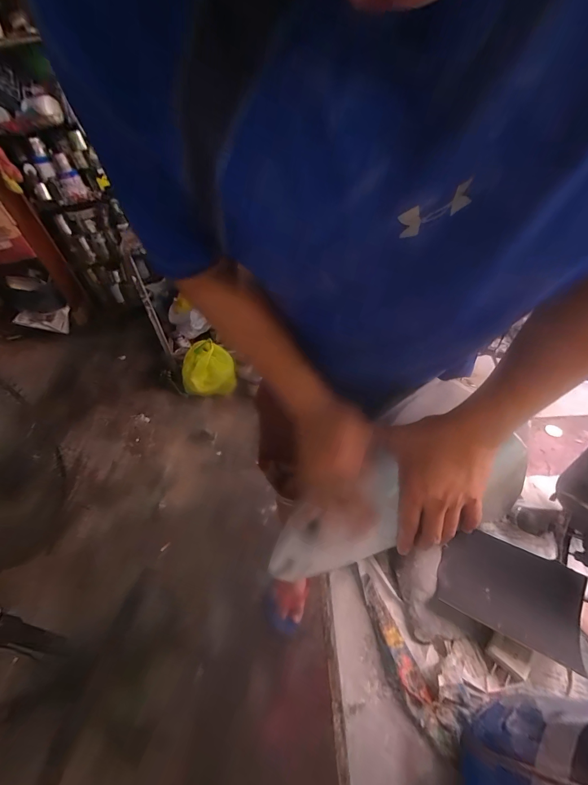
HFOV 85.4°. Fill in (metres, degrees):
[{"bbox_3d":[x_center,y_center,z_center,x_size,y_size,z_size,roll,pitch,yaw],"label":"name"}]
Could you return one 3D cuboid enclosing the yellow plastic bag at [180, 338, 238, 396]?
[{"bbox_3d":[-0.432,-0.104,1.596,0.257,0.223,0.235,-20,49,-13],"label":"yellow plastic bag"}]

